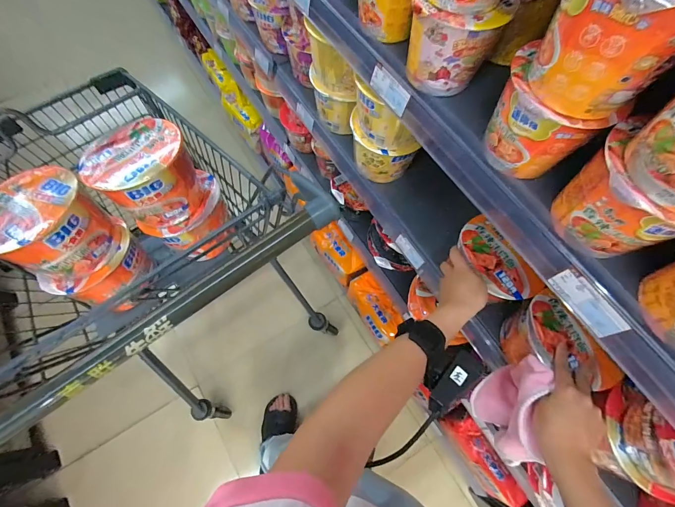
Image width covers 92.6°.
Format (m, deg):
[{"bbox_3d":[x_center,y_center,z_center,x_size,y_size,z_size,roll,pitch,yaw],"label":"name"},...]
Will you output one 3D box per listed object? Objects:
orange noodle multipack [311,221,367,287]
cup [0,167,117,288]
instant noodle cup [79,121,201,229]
[{"bbox_3d":[-0.004,-0.005,1.036,0.089,0.122,0.192,-30,72,-12],"label":"orange noodle multipack"},{"bbox_3d":[-0.419,-0.040,0.465,0.144,0.103,0.124,29,70,10],"label":"cup"},{"bbox_3d":[-0.292,-0.126,0.500,0.135,0.108,0.131,0,68,-1],"label":"instant noodle cup"}]

